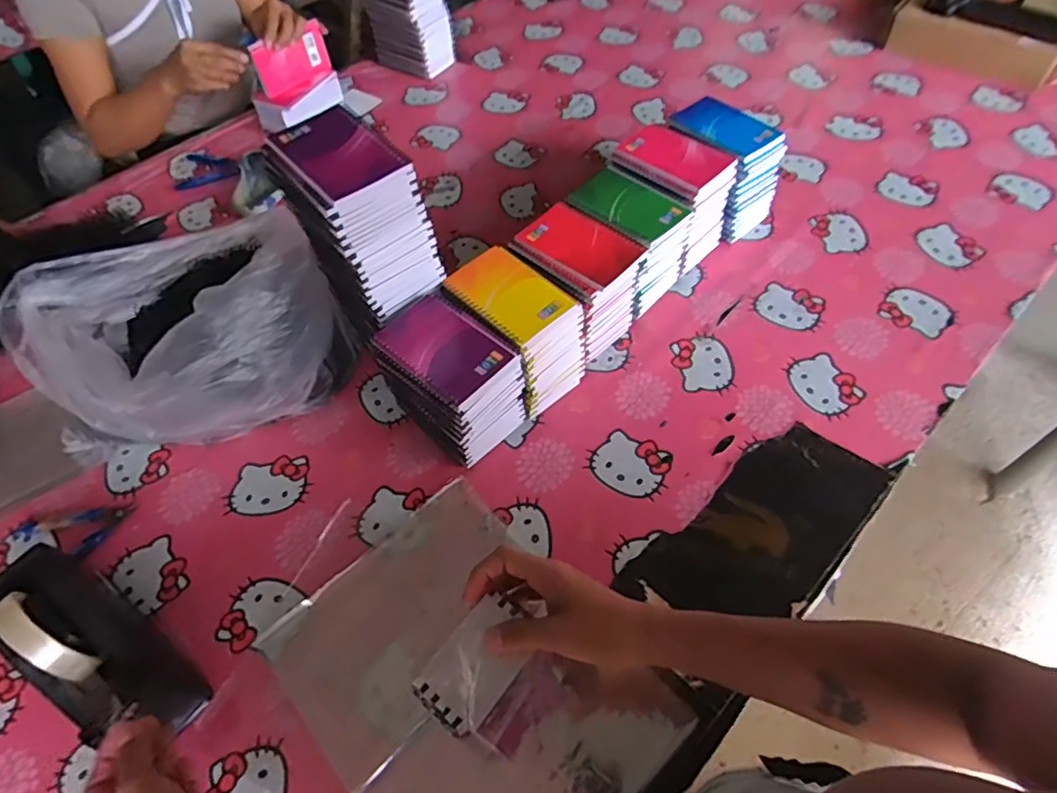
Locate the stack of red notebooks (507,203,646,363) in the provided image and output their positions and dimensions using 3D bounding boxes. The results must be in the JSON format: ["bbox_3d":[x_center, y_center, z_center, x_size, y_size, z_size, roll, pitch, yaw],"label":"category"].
[{"bbox_3d":[0.055,-0.135,0.717,0.125,0.138,0.100,35,64,25],"label":"stack of red notebooks"}]

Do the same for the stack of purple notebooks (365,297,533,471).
[{"bbox_3d":[-0.082,-0.019,0.646,0.135,0.137,0.093,38,66,26],"label":"stack of purple notebooks"}]

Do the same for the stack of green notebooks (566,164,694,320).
[{"bbox_3d":[0.123,-0.195,0.754,0.120,0.141,0.103,35,65,25],"label":"stack of green notebooks"}]

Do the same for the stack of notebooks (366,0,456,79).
[{"bbox_3d":[-0.224,-0.729,1.098,0.135,0.227,0.101,35,64,25],"label":"stack of notebooks"}]

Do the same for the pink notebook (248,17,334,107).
[{"bbox_3d":[-0.396,-0.574,1.021,0.020,0.093,0.139,27,60,35],"label":"pink notebook"}]

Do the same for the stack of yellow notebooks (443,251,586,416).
[{"bbox_3d":[-0.010,-0.076,0.681,0.098,0.135,0.136,-37,60,-20],"label":"stack of yellow notebooks"}]

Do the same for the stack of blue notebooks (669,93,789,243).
[{"bbox_3d":[0.261,-0.319,0.826,0.104,0.139,0.153,-31,58,-16],"label":"stack of blue notebooks"}]

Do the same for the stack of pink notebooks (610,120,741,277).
[{"bbox_3d":[0.186,-0.259,0.789,0.104,0.143,0.137,-37,60,-20],"label":"stack of pink notebooks"}]

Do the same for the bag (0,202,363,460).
[{"bbox_3d":[-0.407,-0.082,0.696,0.340,0.172,0.293,-28,58,-15],"label":"bag"}]

